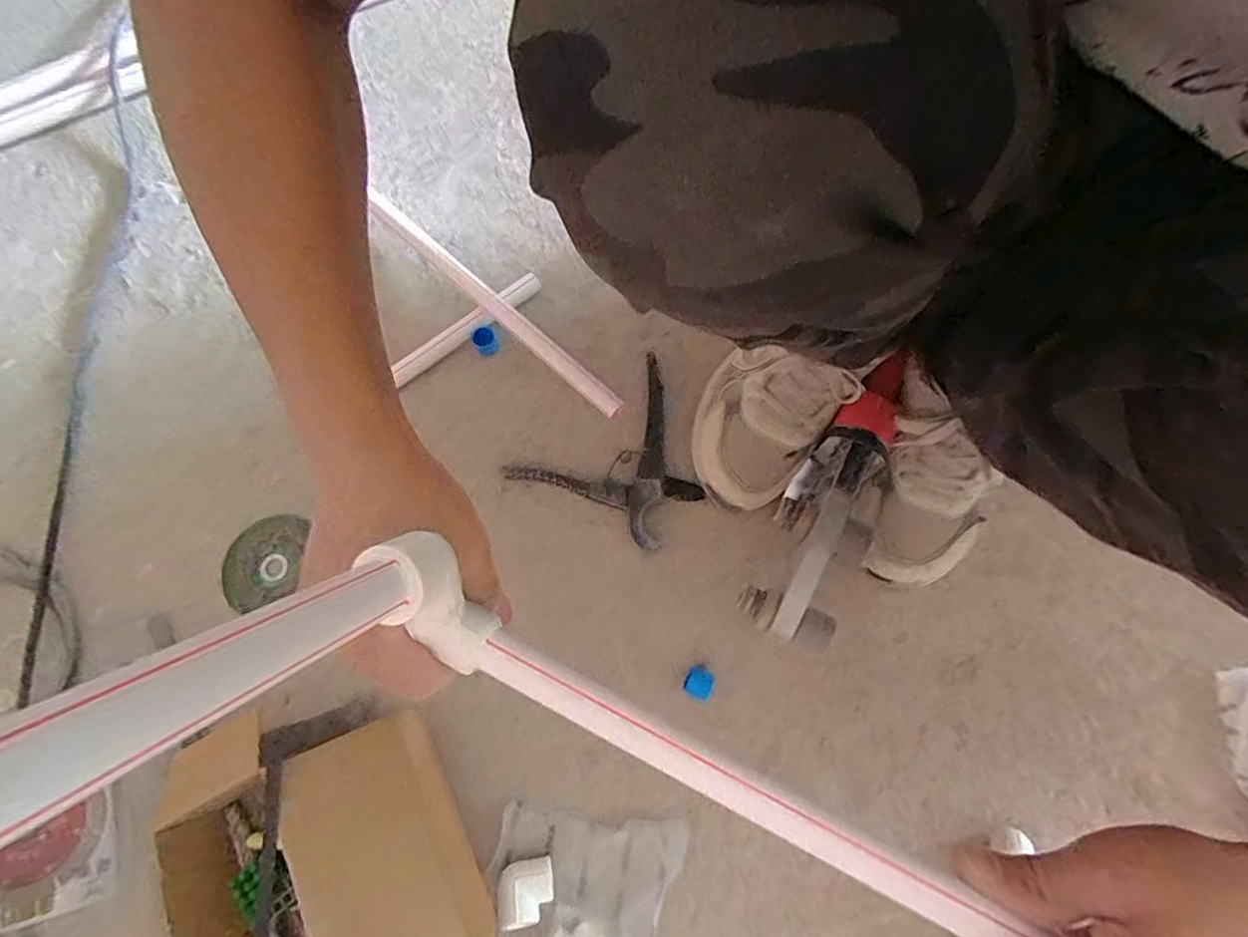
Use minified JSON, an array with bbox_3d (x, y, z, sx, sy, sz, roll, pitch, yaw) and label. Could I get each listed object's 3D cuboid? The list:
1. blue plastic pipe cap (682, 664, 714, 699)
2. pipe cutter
[{"bbox_3d":[0.064,0.183,0.502,0.024,0.009,0.023,20,75,5],"label":"blue plastic pipe cap"},{"bbox_3d":[0.004,-0.003,0.561,0.182,0.019,0.144,-40,79,-11],"label":"pipe cutter"}]

